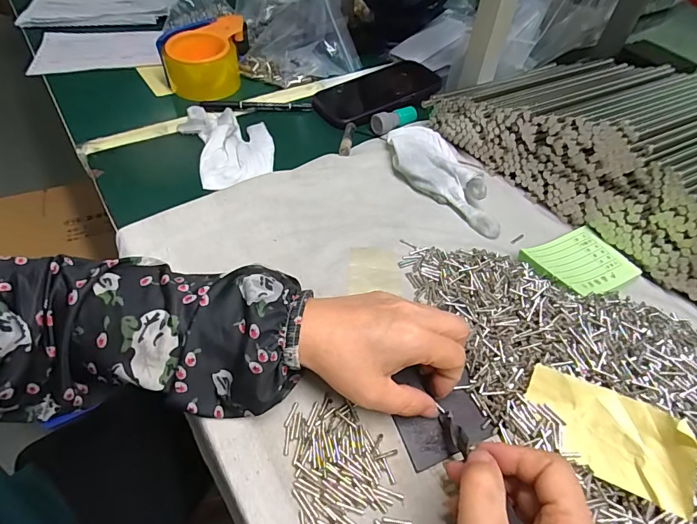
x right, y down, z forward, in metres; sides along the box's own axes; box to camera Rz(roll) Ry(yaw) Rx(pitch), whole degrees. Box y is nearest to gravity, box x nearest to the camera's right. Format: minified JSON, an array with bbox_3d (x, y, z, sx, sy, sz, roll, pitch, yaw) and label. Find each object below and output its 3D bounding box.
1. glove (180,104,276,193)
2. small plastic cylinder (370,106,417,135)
[{"bbox_3d":[-0.137,-0.141,0.463,0.091,0.019,0.155,-19,49,-21],"label":"glove"},{"bbox_3d":[0.059,-0.180,0.509,0.059,0.020,0.020,-22,50,-23],"label":"small plastic cylinder"}]

